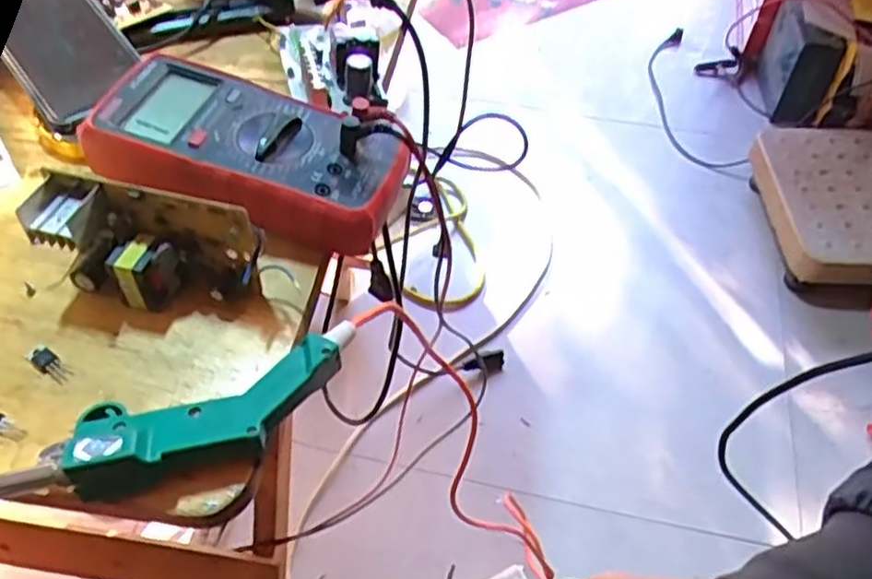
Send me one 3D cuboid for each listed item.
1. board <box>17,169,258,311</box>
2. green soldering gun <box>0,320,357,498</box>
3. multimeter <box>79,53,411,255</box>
[{"bbox_3d":[-0.155,-0.021,0.385,0.111,0.057,0.035,11,52,9],"label":"board"},{"bbox_3d":[-0.139,0.069,0.334,0.224,0.025,0.051,-21,54,-17],"label":"green soldering gun"},{"bbox_3d":[-0.110,-0.080,0.435,0.180,0.047,0.092,14,52,10],"label":"multimeter"}]

